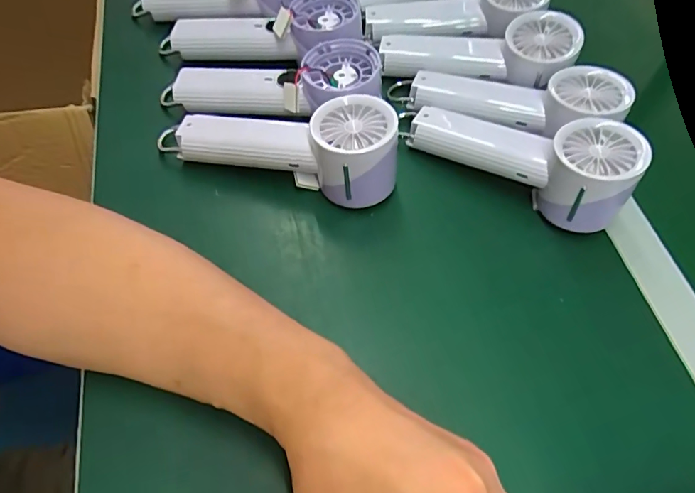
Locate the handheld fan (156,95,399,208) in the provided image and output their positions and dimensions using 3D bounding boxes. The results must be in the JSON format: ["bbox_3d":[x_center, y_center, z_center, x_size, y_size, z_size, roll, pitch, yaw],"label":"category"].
[{"bbox_3d":[-0.055,-0.089,0.359,0.192,0.057,0.063,17,60,7],"label":"handheld fan"}]

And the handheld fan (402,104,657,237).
[{"bbox_3d":[0.129,-0.082,0.363,0.182,0.062,0.060,31,63,14],"label":"handheld fan"}]

